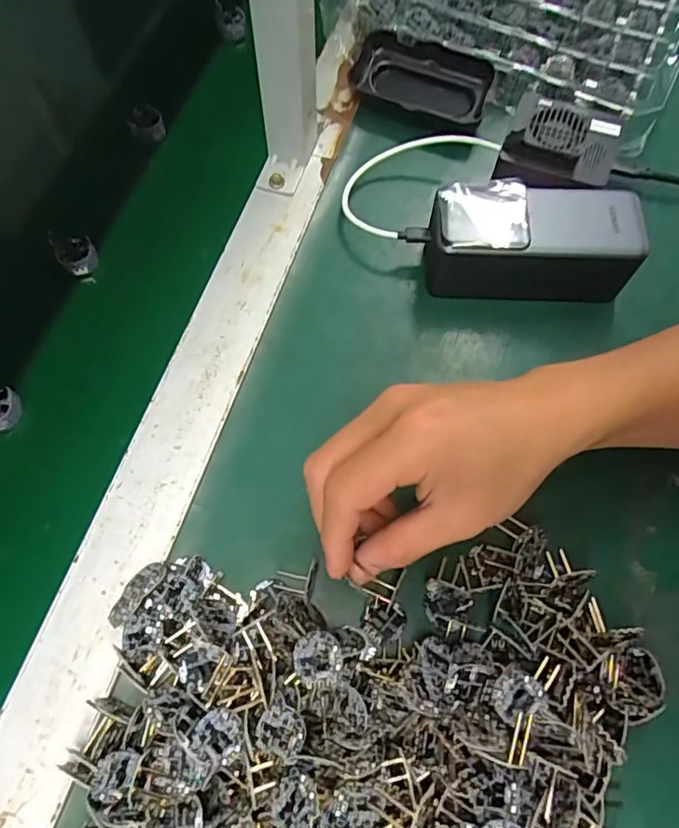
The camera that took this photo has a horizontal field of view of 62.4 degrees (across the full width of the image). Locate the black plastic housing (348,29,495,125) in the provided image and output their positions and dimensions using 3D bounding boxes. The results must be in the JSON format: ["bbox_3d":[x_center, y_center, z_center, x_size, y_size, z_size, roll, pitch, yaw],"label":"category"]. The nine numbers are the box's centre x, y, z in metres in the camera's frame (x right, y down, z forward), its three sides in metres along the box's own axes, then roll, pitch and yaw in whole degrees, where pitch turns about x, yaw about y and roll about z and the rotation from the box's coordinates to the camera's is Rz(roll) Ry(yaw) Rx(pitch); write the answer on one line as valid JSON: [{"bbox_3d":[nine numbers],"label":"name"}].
[{"bbox_3d":[0.066,-0.270,0.448,0.107,0.028,0.057,18,68,8],"label":"black plastic housing"}]

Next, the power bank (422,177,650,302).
[{"bbox_3d":[0.125,-0.110,0.370,0.131,0.058,0.055,3,66,1],"label":"power bank"}]

